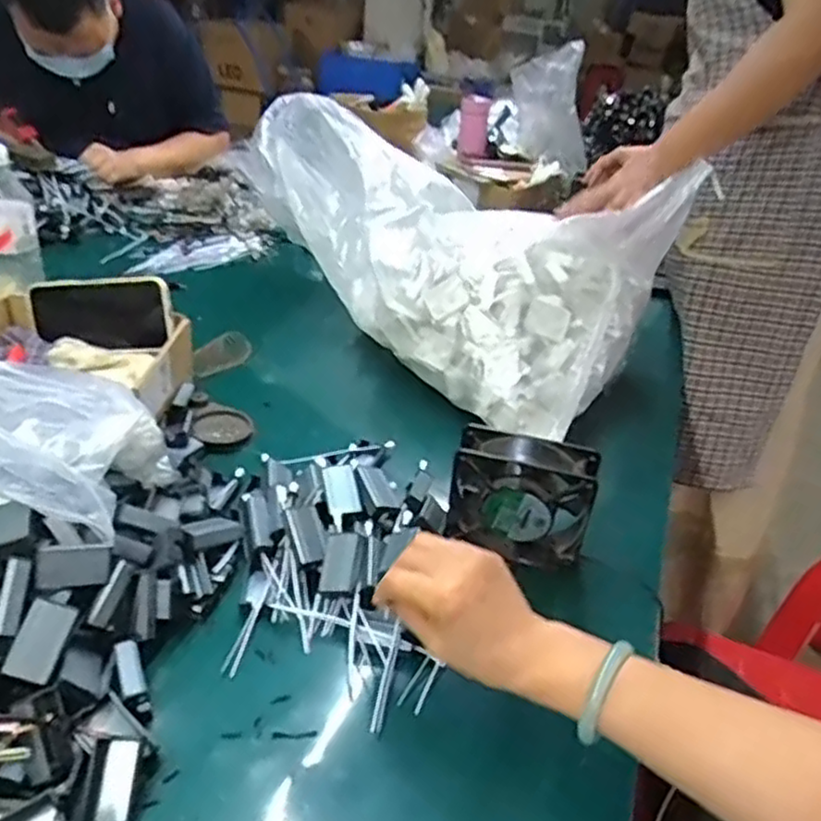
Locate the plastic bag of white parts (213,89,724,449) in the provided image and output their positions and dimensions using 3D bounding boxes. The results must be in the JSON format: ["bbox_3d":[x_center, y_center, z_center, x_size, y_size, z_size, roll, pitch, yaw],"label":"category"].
[{"bbox_3d":[0.028,-0.239,0.994,0.291,0.232,0.643,-21,41,-37],"label":"plastic bag of white parts"}]

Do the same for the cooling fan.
[{"bbox_3d":[0.094,0.079,0.637,0.119,0.114,0.045,12,32,8],"label":"cooling fan"}]

